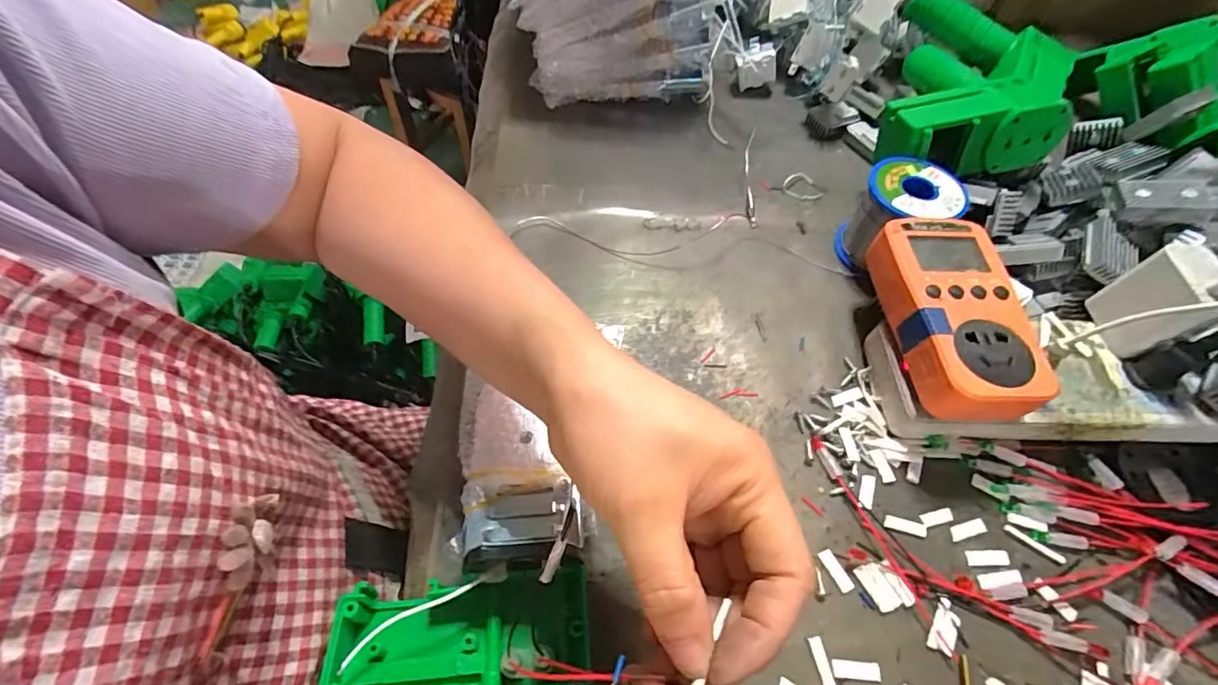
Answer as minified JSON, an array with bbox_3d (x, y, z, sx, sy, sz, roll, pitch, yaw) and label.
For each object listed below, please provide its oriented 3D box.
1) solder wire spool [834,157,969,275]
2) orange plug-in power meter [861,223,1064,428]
[{"bbox_3d":[0.212,-0.091,0.383,0.067,0.062,0.061,1,58,-1],"label":"solder wire spool"},{"bbox_3d":[0.203,-0.017,0.307,0.062,0.029,0.123,0,58,-2],"label":"orange plug-in power meter"}]

